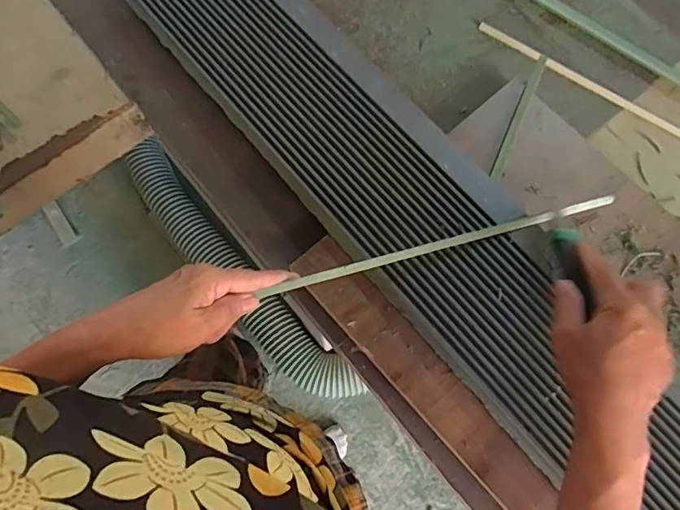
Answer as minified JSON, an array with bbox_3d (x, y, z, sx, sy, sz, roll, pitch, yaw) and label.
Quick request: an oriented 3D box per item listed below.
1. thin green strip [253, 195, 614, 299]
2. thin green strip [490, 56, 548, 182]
[{"bbox_3d":[0.096,-0.011,0.452,0.334,0.009,0.009,-15,72,-12],"label":"thin green strip"},{"bbox_3d":[0.186,-0.143,0.530,0.010,0.011,0.155,24,75,7],"label":"thin green strip"}]

